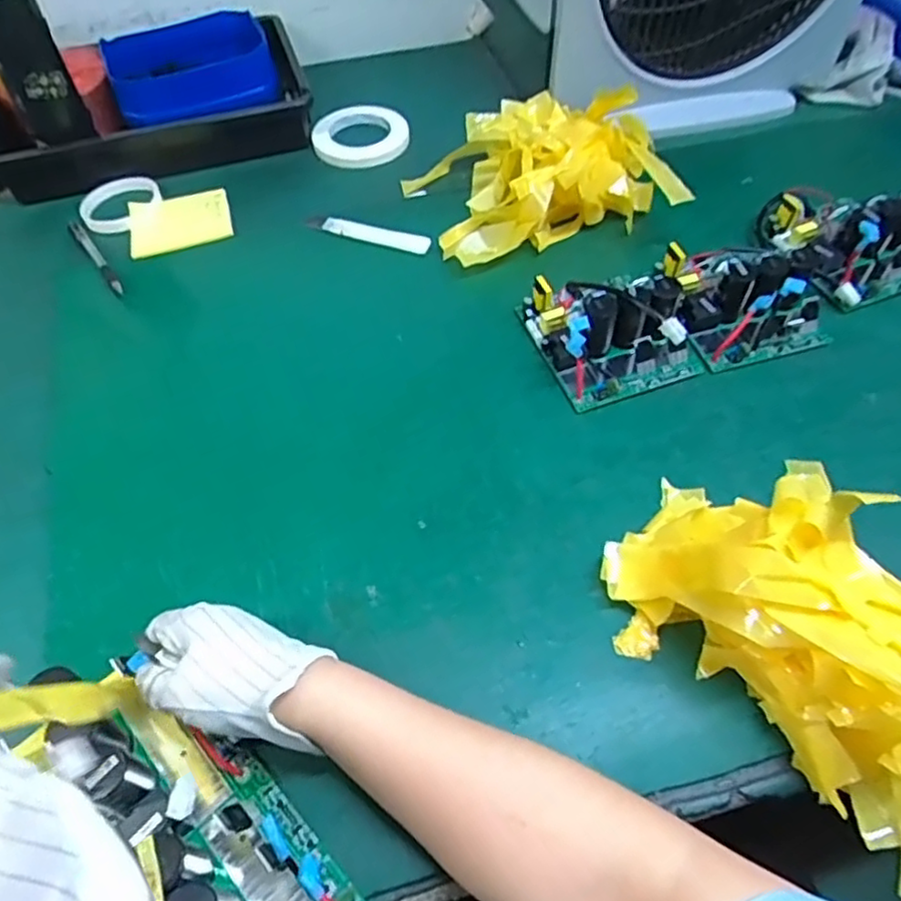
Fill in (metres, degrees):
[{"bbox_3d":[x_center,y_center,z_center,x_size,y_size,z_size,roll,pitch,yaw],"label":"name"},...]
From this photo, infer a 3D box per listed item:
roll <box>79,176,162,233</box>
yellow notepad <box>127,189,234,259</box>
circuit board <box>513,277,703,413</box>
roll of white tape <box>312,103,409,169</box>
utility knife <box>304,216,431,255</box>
[{"bbox_3d":[-0.370,-0.278,0.744,0.088,0.010,0.084,-1,55,1],"label":"roll"},{"bbox_3d":[-0.297,-0.253,0.727,0.107,0.005,0.093,-16,56,-10],"label":"yellow notepad"},{"bbox_3d":[0.144,-0.114,0.580,0.130,0.056,0.132,-17,56,-11],"label":"circuit board"},{"bbox_3d":[-0.110,-0.386,0.811,0.116,0.014,0.116,-1,55,1],"label":"roll of white tape"},{"bbox_3d":[-0.088,-0.229,0.700,0.140,0.010,0.020,16,57,12],"label":"utility knife"}]

